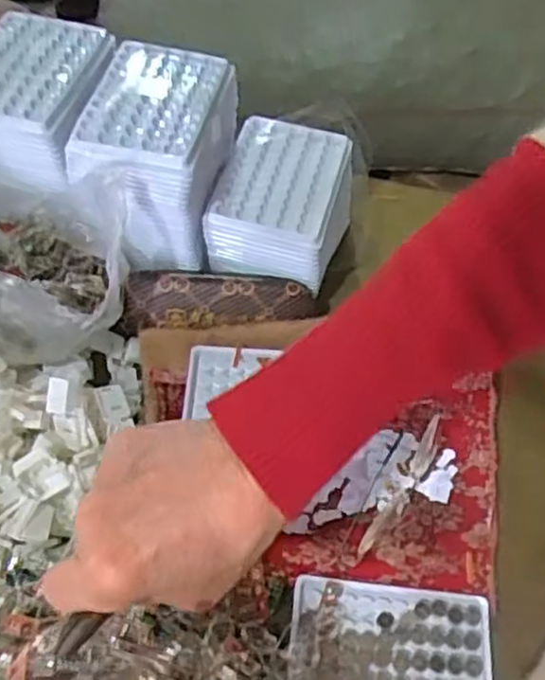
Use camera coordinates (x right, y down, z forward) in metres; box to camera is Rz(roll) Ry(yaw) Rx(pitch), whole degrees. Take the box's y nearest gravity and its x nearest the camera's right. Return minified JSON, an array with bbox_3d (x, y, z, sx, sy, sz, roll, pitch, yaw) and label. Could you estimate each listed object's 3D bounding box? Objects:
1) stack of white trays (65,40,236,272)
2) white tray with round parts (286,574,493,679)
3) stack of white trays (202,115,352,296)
[{"bbox_3d":[-0.083,-0.141,0.553,0.087,0.122,0.128,13,56,8],"label":"stack of white trays"},{"bbox_3d":[0.076,0.202,0.456,0.129,0.018,0.094,6,55,3],"label":"white tray with round parts"},{"bbox_3d":[0.012,-0.114,0.579,0.102,0.070,0.122,13,56,7],"label":"stack of white trays"}]

